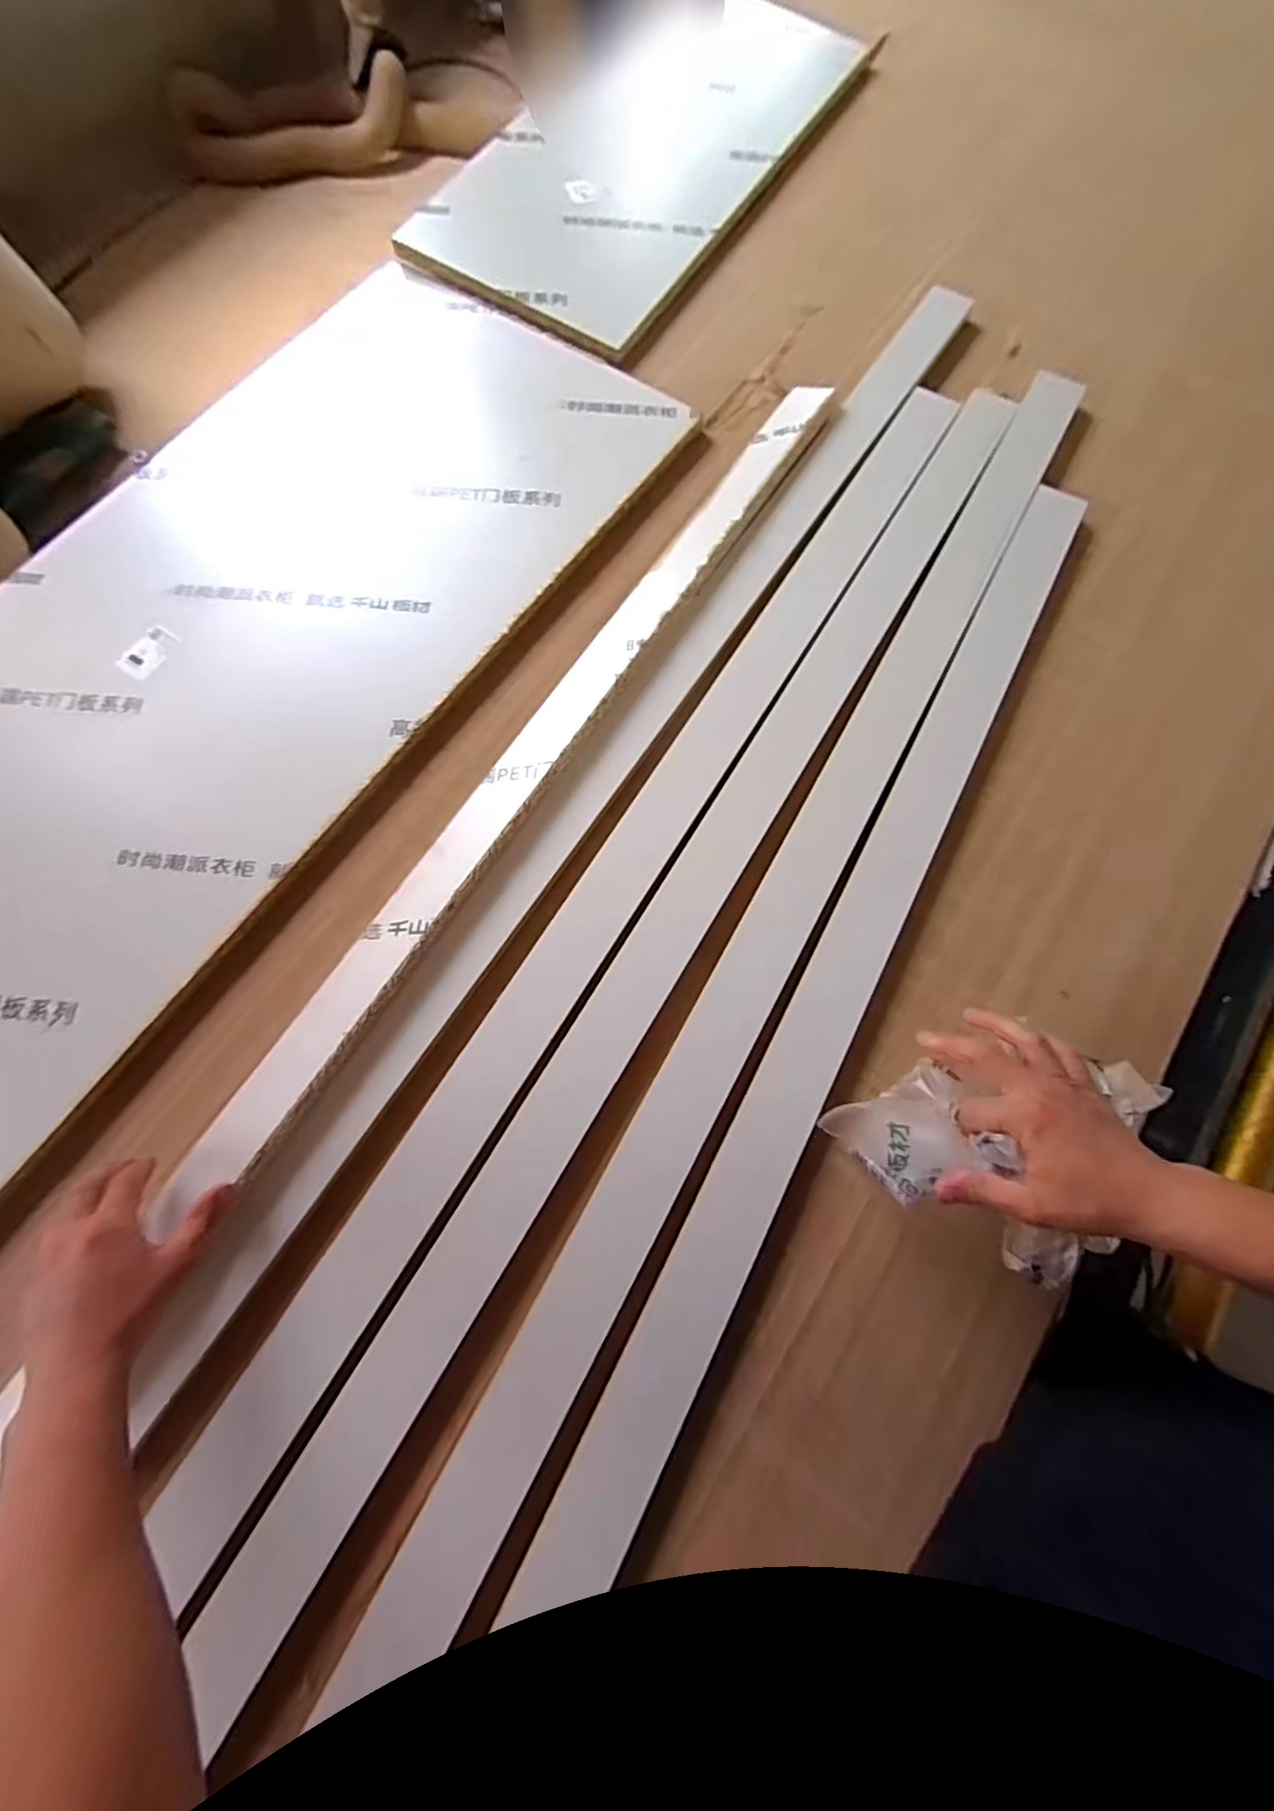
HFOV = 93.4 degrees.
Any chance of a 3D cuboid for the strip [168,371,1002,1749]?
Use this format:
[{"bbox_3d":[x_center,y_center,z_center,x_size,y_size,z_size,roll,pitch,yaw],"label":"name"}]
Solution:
[{"bbox_3d":[0.064,-0.022,0.543,0.063,0.007,1.279,31,76,7],"label":"strip"}]

